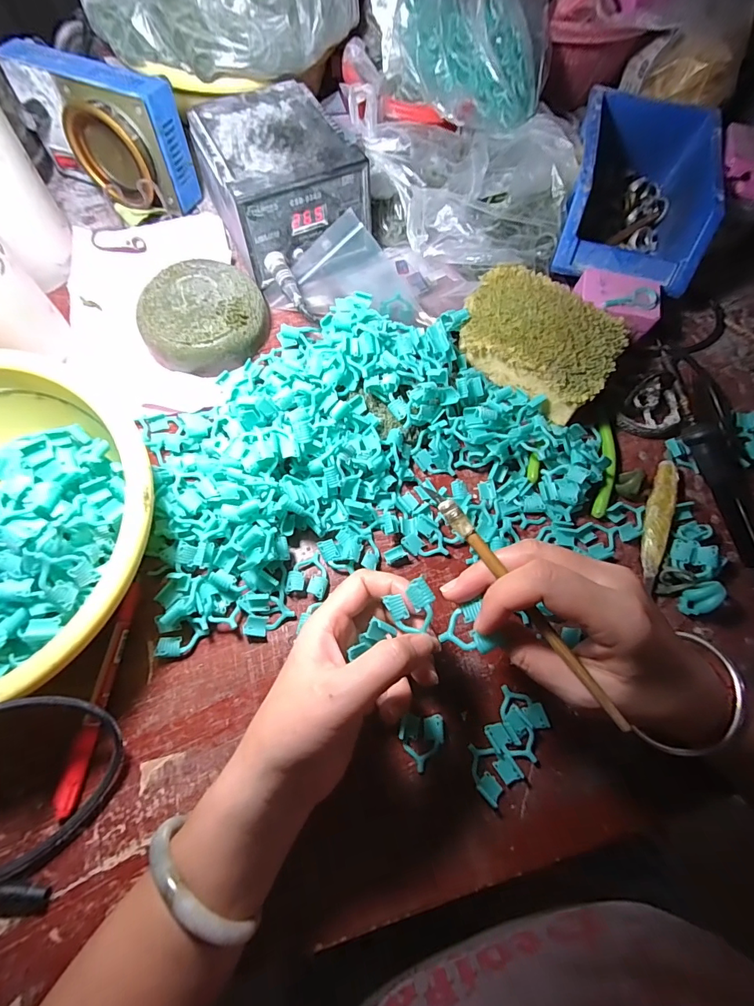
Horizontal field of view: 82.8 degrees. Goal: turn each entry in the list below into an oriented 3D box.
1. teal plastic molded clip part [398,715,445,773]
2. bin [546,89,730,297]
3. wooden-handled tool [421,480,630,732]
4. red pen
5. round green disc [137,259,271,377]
[{"bbox_3d":[0.030,0.161,0.286,0.029,0.008,0.033,0,72,-2],"label":"teal plastic molded clip part"},{"bbox_3d":[0.243,-0.293,0.411,0.121,0.072,0.188,16,72,3],"label":"bin"},{"bbox_3d":[0.073,0.048,0.223,0.010,0.007,0.152,-35,77,-12],"label":"wooden-handled tool"},{"bbox_3d":[-0.184,0.126,0.285,0.014,0.012,0.141,9,72,1],"label":"red pen"},{"bbox_3d":[-0.148,-0.159,0.369,0.094,0.029,0.096,1,72,-2],"label":"round green disc"}]

